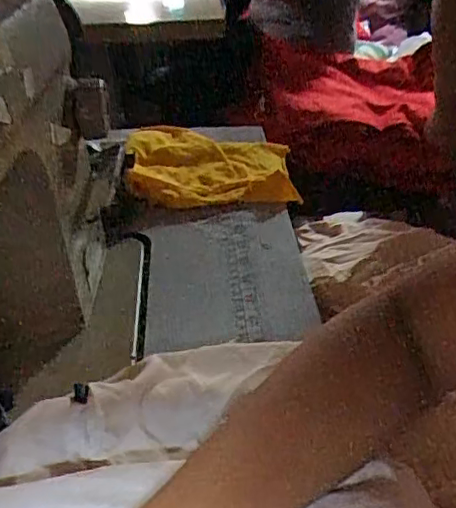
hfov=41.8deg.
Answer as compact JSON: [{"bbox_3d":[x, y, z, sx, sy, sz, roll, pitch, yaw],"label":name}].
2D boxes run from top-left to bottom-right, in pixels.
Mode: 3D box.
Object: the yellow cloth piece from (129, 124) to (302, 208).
[{"bbox_3d":[-0.021,-0.092,0.605,0.169,0.035,0.166,-2,34,0],"label":"yellow cloth piece"}]

